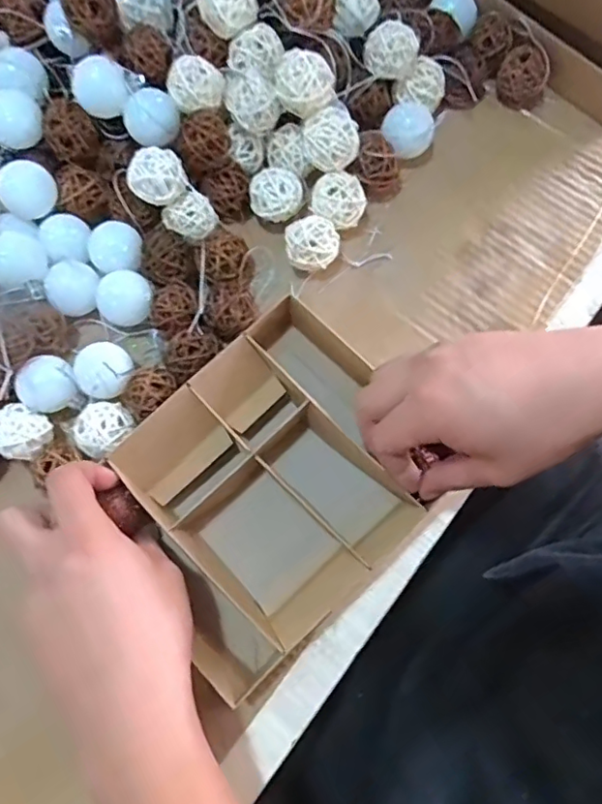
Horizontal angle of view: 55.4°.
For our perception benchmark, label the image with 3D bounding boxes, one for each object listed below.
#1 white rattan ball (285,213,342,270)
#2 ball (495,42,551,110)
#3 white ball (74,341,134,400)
[{"bbox_3d":[0.009,-0.114,0.422,0.039,0.038,0.031,-8,76,0],"label":"white rattan ball"},{"bbox_3d":[0.178,-0.259,0.457,0.039,0.039,0.033,26,78,8],"label":"ball"},{"bbox_3d":[-0.138,-0.023,0.402,0.038,0.032,0.038,0,76,2],"label":"white ball"}]

